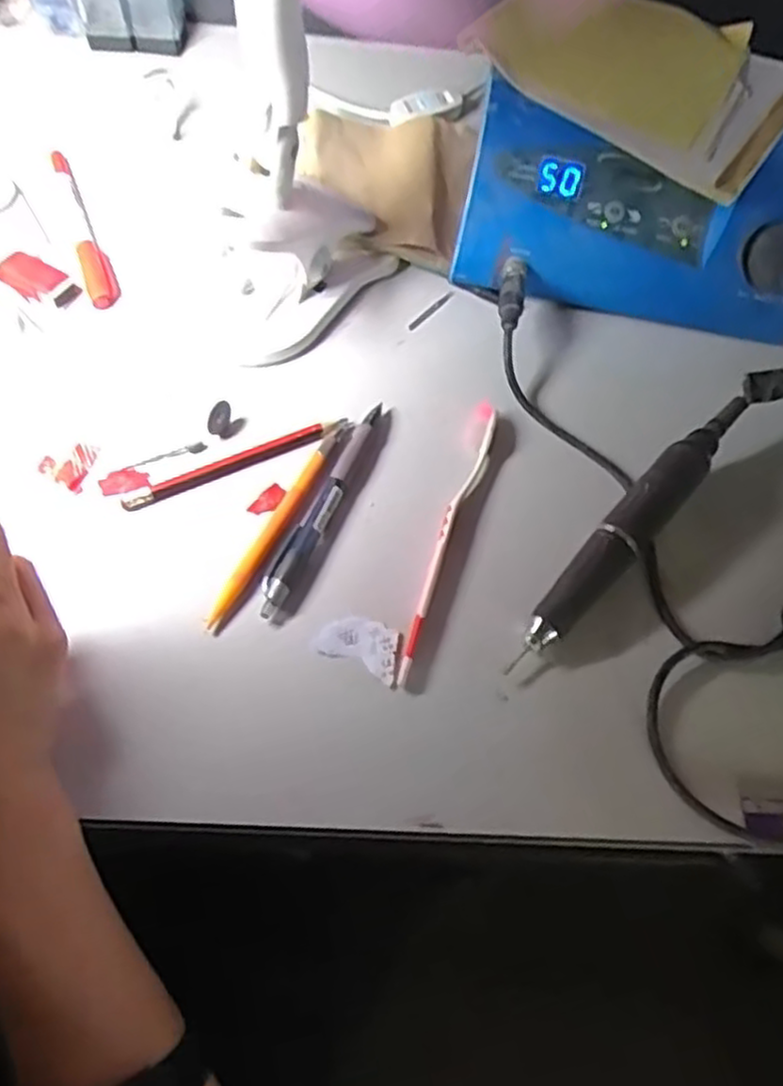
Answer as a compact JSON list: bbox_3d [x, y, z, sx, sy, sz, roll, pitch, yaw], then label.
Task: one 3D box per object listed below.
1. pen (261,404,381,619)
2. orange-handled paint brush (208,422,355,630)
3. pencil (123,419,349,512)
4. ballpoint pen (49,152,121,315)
[{"bbox_3d":[-0.035,-0.021,0.402,0.014,0.011,0.133,26,65,7],"label":"pen"},{"bbox_3d":[-0.059,-0.014,0.398,0.012,0.005,0.135,27,65,8],"label":"orange-handled paint brush"},{"bbox_3d":[-0.084,-0.045,0.412,0.125,0.008,0.012,-22,69,-15],"label":"pencil"},{"bbox_3d":[-0.197,-0.204,0.479,0.018,0.017,0.140,-19,68,-14],"label":"ballpoint pen"}]

